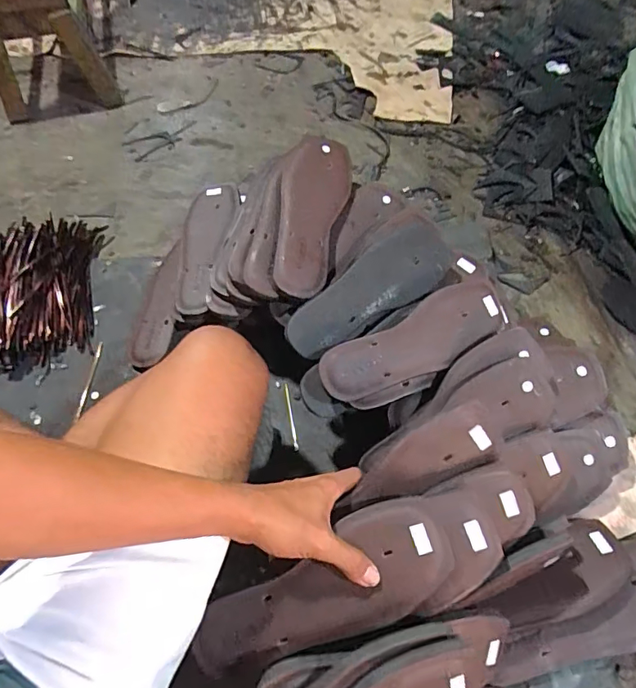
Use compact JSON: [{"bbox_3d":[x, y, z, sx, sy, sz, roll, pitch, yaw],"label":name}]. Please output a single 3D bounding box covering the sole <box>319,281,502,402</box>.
[{"bbox_3d":[0.119,-0.003,0.581,0.245,0.018,0.077,-25,91,-14],"label":"sole"}]

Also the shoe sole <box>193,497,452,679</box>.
[{"bbox_3d":[0.003,0.221,0.428,0.241,0.026,0.085,-28,60,4],"label":"shoe sole"}]

